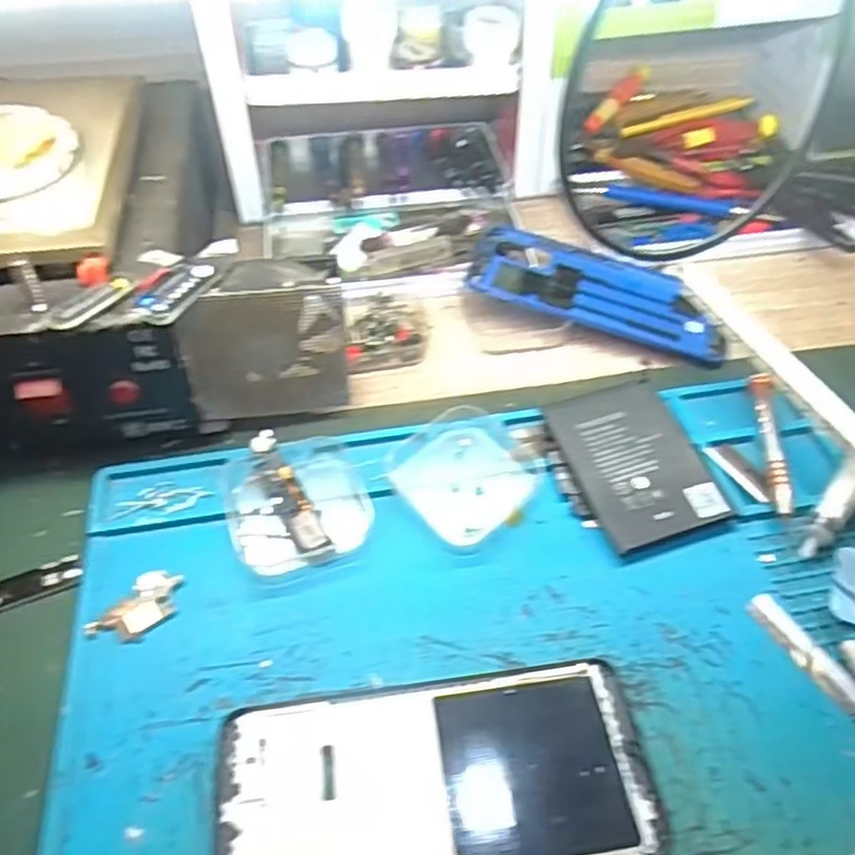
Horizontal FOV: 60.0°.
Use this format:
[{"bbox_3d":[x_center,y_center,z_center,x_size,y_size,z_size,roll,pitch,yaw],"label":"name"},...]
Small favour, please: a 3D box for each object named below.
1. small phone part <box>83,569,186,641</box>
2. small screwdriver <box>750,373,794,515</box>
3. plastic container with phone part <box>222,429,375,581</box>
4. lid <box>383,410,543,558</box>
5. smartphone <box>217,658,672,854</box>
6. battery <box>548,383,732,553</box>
[{"bbox_3d":[-0.126,0.080,0.326,0.026,0.004,0.040,26,53,21],"label":"small phone part"},{"bbox_3d":[0.178,0.007,0.383,0.010,0.012,0.093,7,49,6],"label":"small screwdriver"},{"bbox_3d":[-0.063,0.032,0.355,0.065,0.024,0.068,-15,50,-14],"label":"plastic container with phone part"},{"bbox_3d":[0.020,0.021,0.366,0.063,0.013,0.069,40,61,20],"label":"lid"},{"bbox_3d":[0.003,0.131,0.277,0.156,0.009,0.073,-5,49,-5],"label":"smartphone"},{"bbox_3d":[0.105,0.016,0.372,0.062,0.006,0.089,-14,55,-11],"label":"battery"}]

